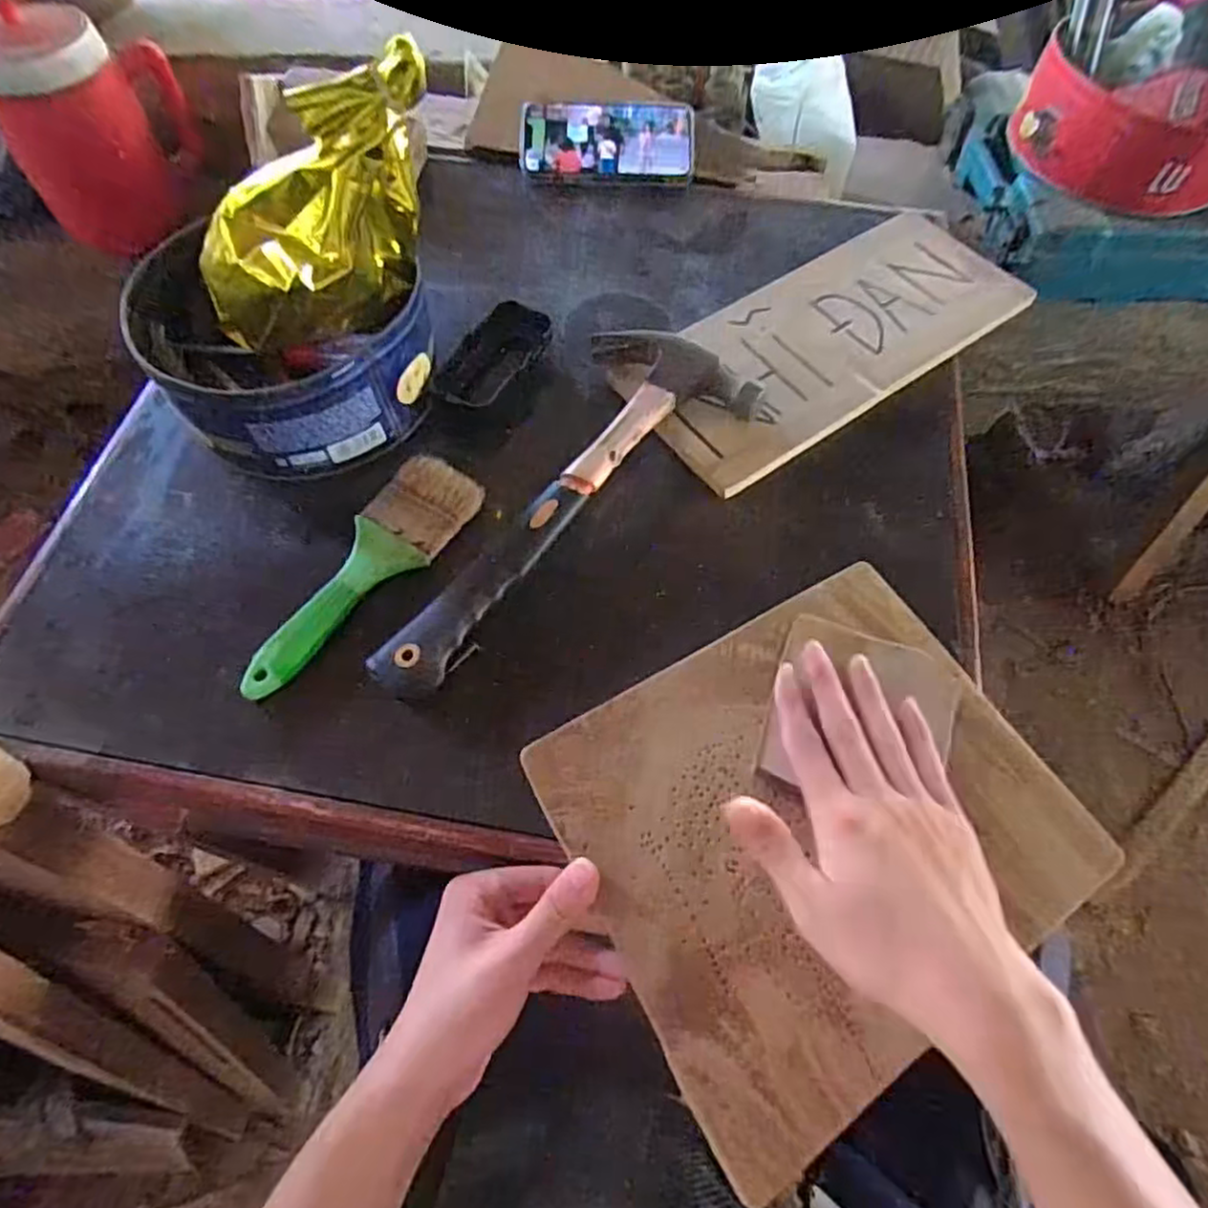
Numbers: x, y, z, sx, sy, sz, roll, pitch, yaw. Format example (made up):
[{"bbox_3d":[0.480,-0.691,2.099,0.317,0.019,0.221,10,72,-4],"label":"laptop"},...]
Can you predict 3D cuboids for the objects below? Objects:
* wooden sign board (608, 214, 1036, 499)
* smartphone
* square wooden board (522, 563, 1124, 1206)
[{"bbox_3d":[0.184,-0.219,0.569,0.347,0.014,0.141,-32,66,-17],"label":"wooden sign board"},{"bbox_3d":[0.004,-0.437,0.670,0.160,0.010,0.080,0,87,-2],"label":"smartphone"},{"bbox_3d":[0.117,0.117,0.387,0.261,0.015,0.224,-27,65,-15],"label":"square wooden board"}]

